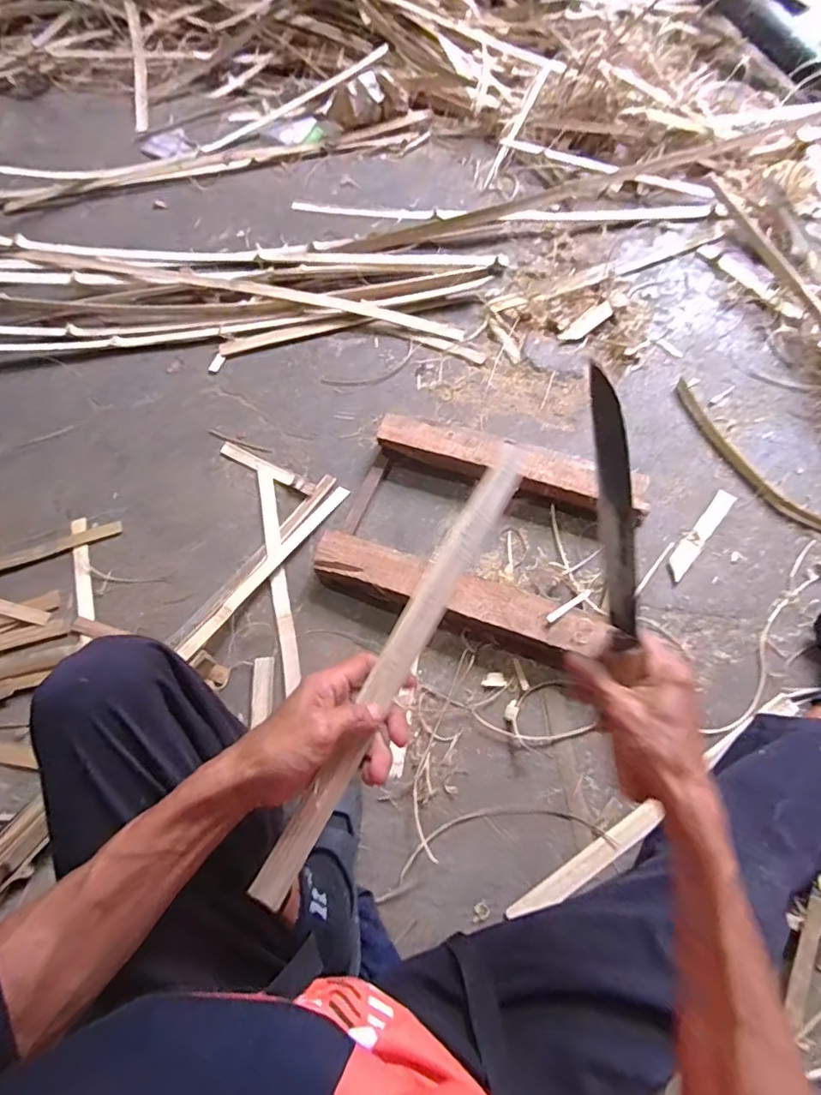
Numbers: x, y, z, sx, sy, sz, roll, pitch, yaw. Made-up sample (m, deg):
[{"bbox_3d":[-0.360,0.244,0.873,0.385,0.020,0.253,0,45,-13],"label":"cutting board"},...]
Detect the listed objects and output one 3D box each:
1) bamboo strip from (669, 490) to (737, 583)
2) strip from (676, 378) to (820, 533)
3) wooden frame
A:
[{"bbox_3d":[0.401,-0.020,0.774,0.026,0.004,0.159,37,73,18],"label":"bamboo strip"},{"bbox_3d":[0.497,-0.120,0.815,0.066,0.012,0.335,-33,68,-11],"label":"strip"},{"bbox_3d":[0.093,-0.020,0.769,0.387,0.066,0.285,17,68,11],"label":"wooden frame"}]

